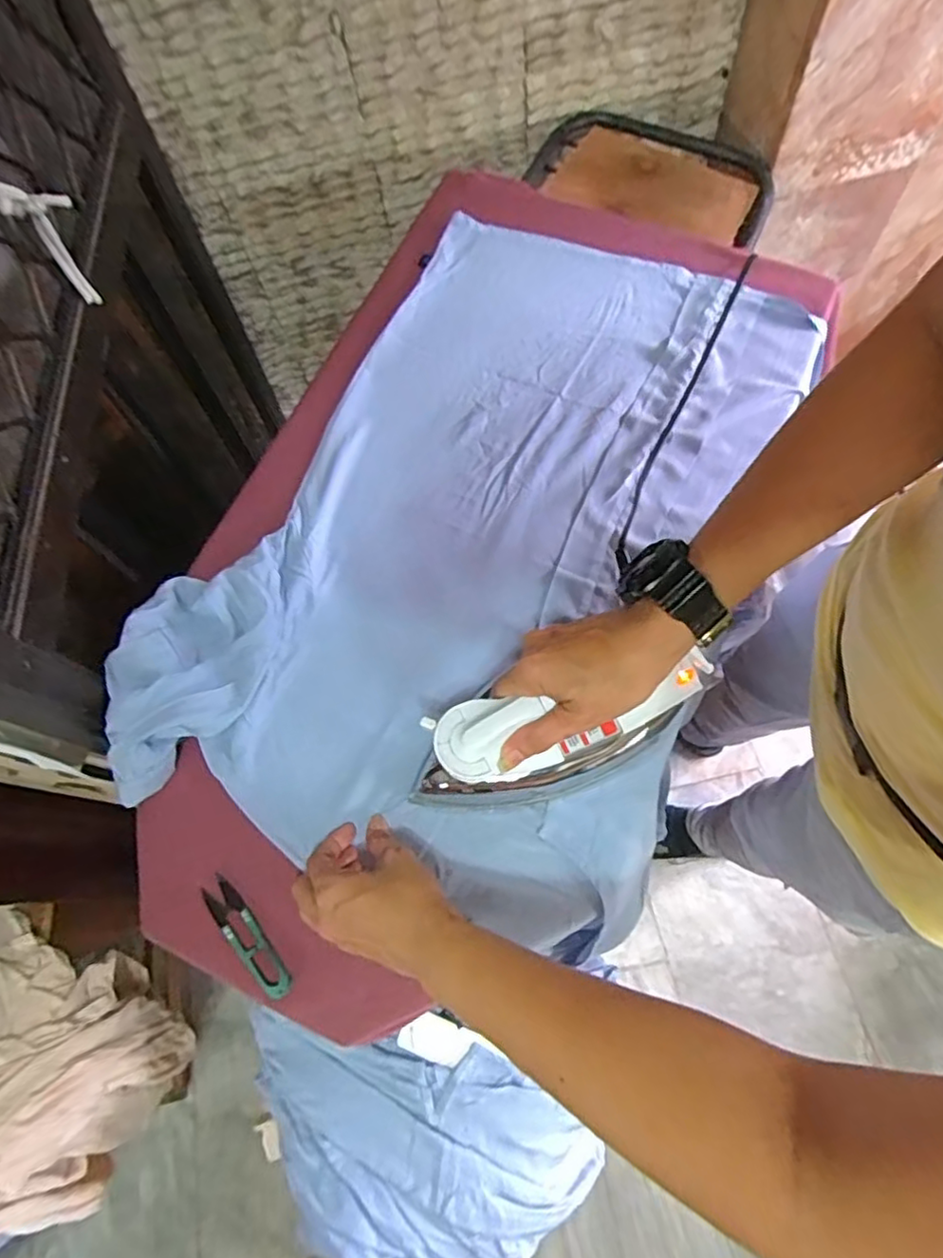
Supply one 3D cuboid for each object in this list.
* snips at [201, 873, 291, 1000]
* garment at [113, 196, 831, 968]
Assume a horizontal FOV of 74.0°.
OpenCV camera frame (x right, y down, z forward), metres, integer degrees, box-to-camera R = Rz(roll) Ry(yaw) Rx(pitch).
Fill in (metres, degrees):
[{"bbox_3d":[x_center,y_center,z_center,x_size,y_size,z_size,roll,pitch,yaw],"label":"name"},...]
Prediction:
[{"bbox_3d":[-0.173,0.238,0.482,0.022,0.006,0.100,-40,75,-11],"label":"snips"},{"bbox_3d":[0.021,-0.116,0.577,0.449,0.056,0.674,20,73,9],"label":"garment"}]

